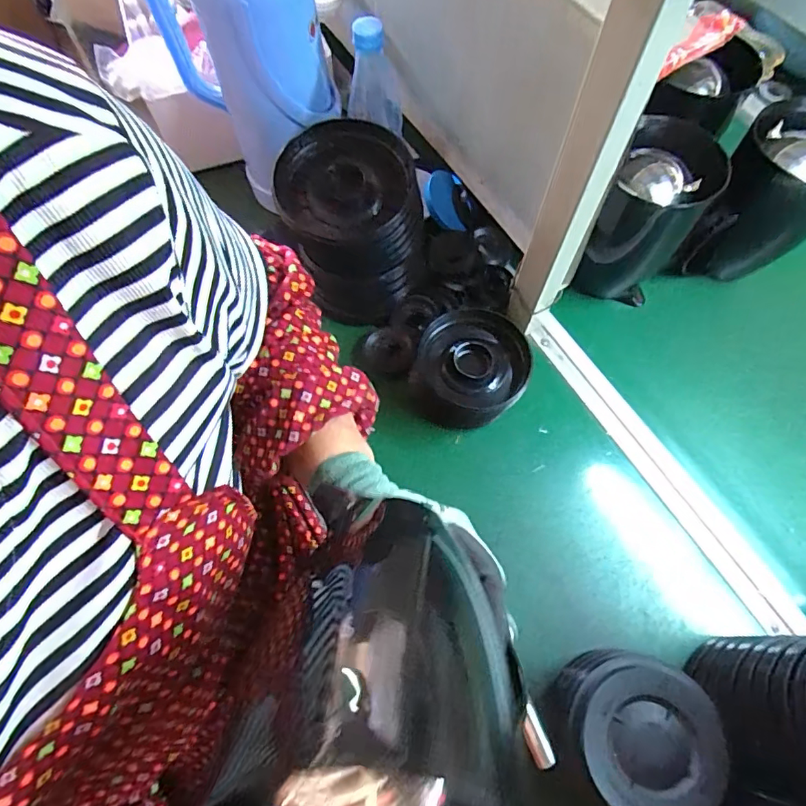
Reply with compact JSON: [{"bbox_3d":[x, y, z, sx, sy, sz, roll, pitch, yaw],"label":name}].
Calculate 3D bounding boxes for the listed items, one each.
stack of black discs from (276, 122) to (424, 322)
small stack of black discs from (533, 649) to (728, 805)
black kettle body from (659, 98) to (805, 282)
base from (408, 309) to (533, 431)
[{"bbox_3d":[-0.056,-0.191,0.574,0.136,0.176,0.126,-11,67,-6],"label":"stack of black discs"},{"bbox_3d":[0.189,0.279,0.435,0.123,0.094,0.119,32,70,12],"label":"small stack of black discs"},{"bbox_3d":[0.426,-0.229,0.605,0.123,0.187,0.125,33,70,13],"label":"black kettle body"},{"bbox_3d":[0.074,-0.033,0.575,0.119,0.080,0.122,0,66,-1],"label":"base"}]

